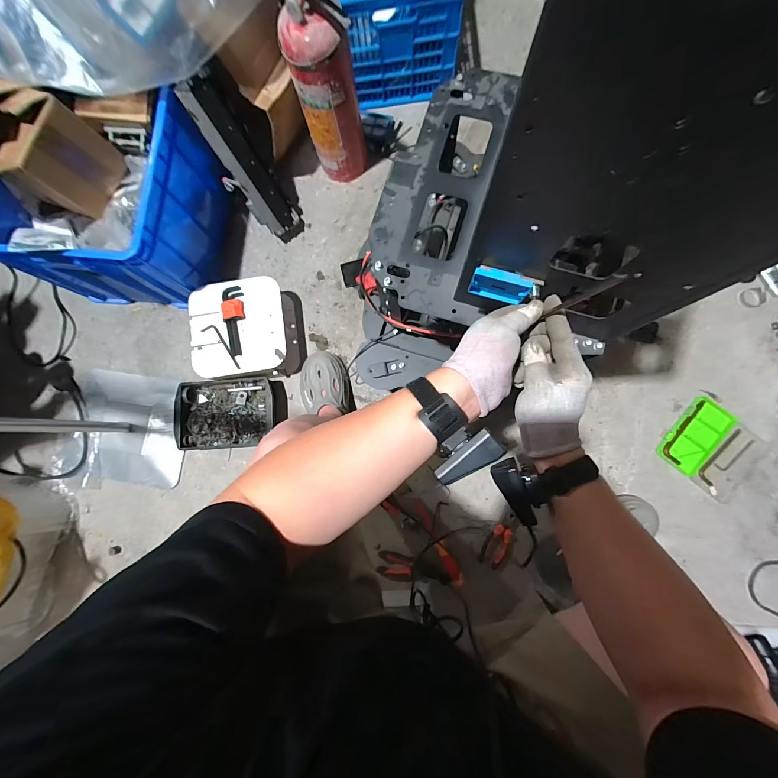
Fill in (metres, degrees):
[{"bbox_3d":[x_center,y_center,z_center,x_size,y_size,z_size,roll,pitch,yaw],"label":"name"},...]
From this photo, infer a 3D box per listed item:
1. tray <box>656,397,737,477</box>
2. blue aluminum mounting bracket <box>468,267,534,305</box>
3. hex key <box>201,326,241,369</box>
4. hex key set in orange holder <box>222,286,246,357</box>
[{"bbox_3d":[0.762,0.117,0.838,0.103,0.016,0.196,38,87,9],"label":"tray"},{"bbox_3d":[0.128,-0.118,0.392,0.064,0.051,0.011,19,84,5],"label":"blue aluminum mounting bracket"},{"bbox_3d":[-0.413,-0.111,0.840,0.146,0.006,0.034,43,88,9],"label":"hex key"},{"bbox_3d":[-0.386,-0.174,0.834,0.049,0.029,0.173,-9,82,4],"label":"hex key set in orange holder"}]

